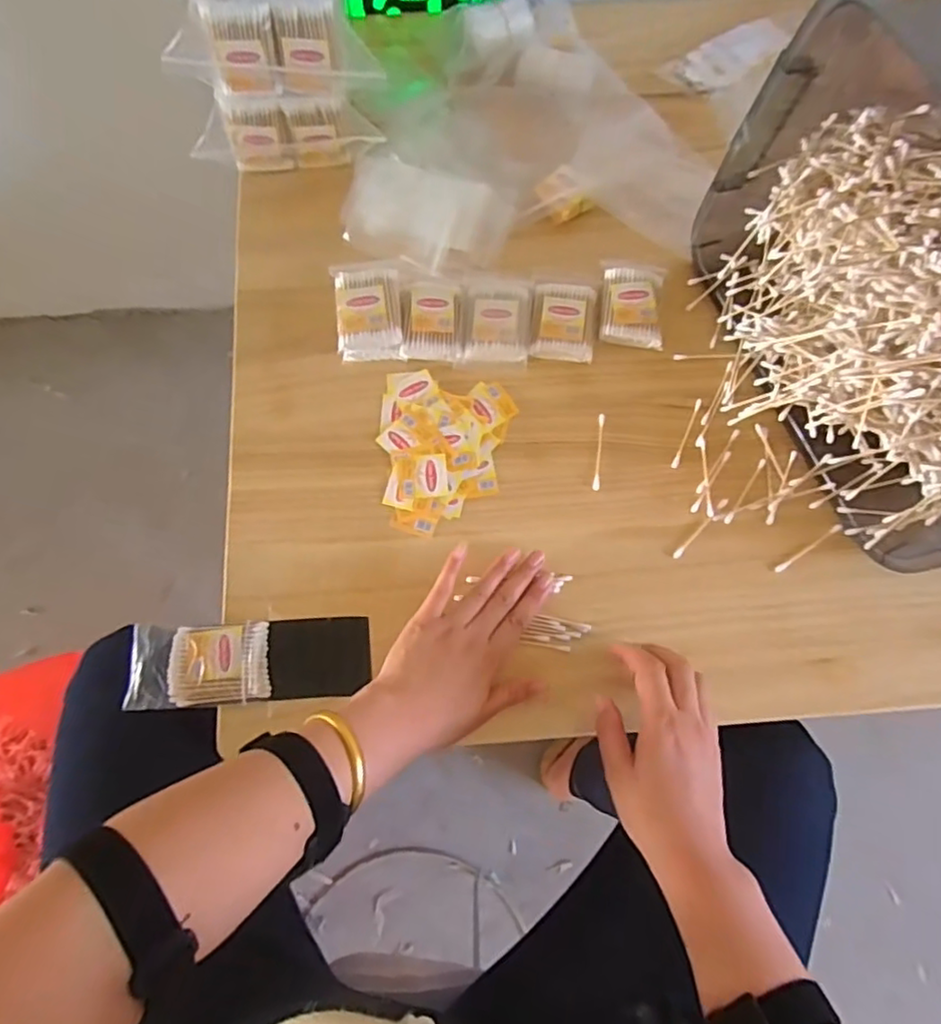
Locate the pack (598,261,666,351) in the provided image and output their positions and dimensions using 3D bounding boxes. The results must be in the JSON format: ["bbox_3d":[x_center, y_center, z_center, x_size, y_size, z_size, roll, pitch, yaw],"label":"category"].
[{"bbox_3d":[0.151,-0.194,0.588,0.057,0.009,0.086,5,74,2],"label":"pack"}]

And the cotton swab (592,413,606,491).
[{"bbox_3d":[0.113,-0.053,0.551,0.006,0.004,0.072,8,74,3],"label":"cotton swab"}]

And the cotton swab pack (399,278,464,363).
[{"bbox_3d":[-0.034,-0.178,0.578,0.054,0.014,0.077,3,74,1],"label":"cotton swab pack"}]

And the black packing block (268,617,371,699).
[{"bbox_3d":[-0.121,0.117,0.508,0.079,0.006,0.060,-4,74,-1],"label":"black packing block"}]

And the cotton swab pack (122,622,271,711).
[{"bbox_3d":[-0.212,0.120,0.495,0.106,0.010,0.062,-2,74,0],"label":"cotton swab pack"}]

